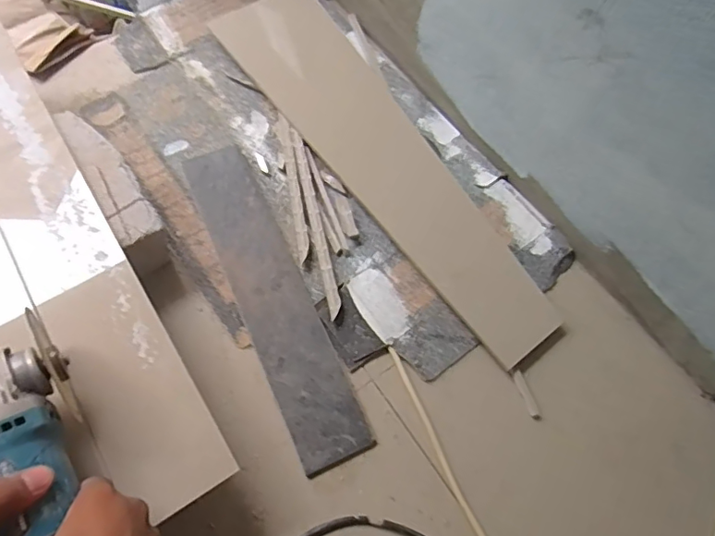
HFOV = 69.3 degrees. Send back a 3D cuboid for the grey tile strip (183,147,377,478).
[{"bbox_3d":[-0.096,0.024,0.575,0.076,0.007,0.389,-23,69,-12],"label":"grey tile strip"}]

